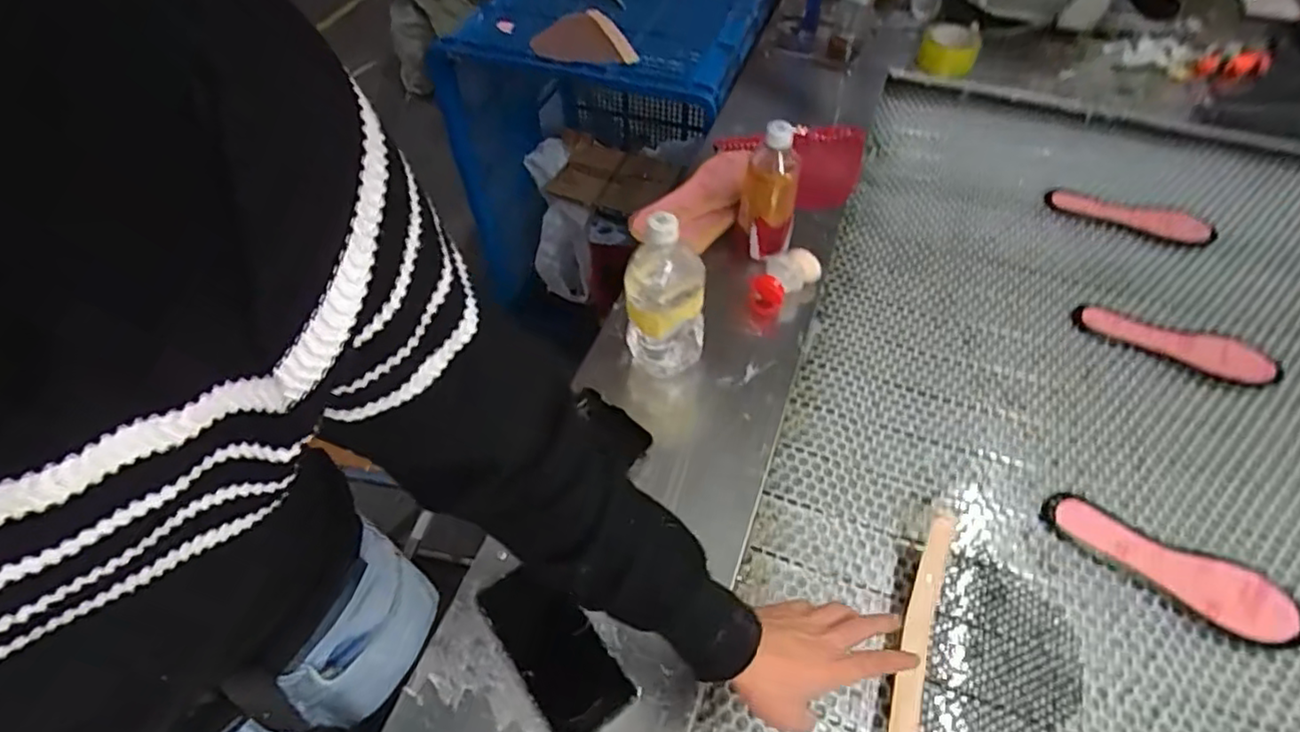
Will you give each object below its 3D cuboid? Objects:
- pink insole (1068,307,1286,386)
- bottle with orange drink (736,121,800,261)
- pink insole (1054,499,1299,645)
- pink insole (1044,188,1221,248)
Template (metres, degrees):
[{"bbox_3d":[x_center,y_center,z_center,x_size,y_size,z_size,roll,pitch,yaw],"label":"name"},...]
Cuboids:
[{"bbox_3d":[0.684,-0.032,0.831,0.227,0.012,0.071,27,57,25],"label":"pink insole"},{"bbox_3d":[0.156,-0.224,0.827,0.062,0.181,0.058,-10,54,-6],"label":"bottle with orange drink"},{"bbox_3d":[0.527,0.209,0.645,0.215,0.019,0.067,24,58,18],"label":"pink insole"},{"bbox_3d":[0.739,-0.234,0.973,0.232,0.021,0.065,24,58,18],"label":"pink insole"}]

